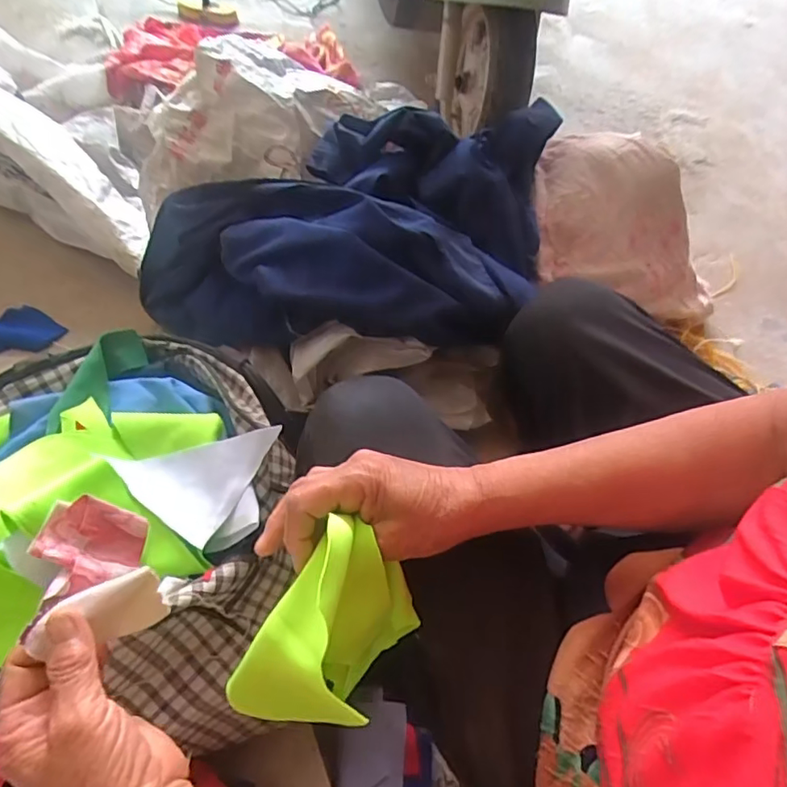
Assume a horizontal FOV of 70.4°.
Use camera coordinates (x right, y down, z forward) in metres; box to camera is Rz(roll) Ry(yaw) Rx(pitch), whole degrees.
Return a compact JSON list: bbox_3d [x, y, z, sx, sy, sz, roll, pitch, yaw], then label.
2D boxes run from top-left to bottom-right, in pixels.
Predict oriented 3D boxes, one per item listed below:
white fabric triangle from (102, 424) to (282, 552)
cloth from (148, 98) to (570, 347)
[{"bbox_3d":[-0.182,0.093,0.517,0.153,0.035,0.098,-6,58,-5],"label":"white fabric triangle"},{"bbox_3d":[-0.061,-0.253,0.824,0.544,0.175,0.383,11,58,5],"label":"cloth"}]

